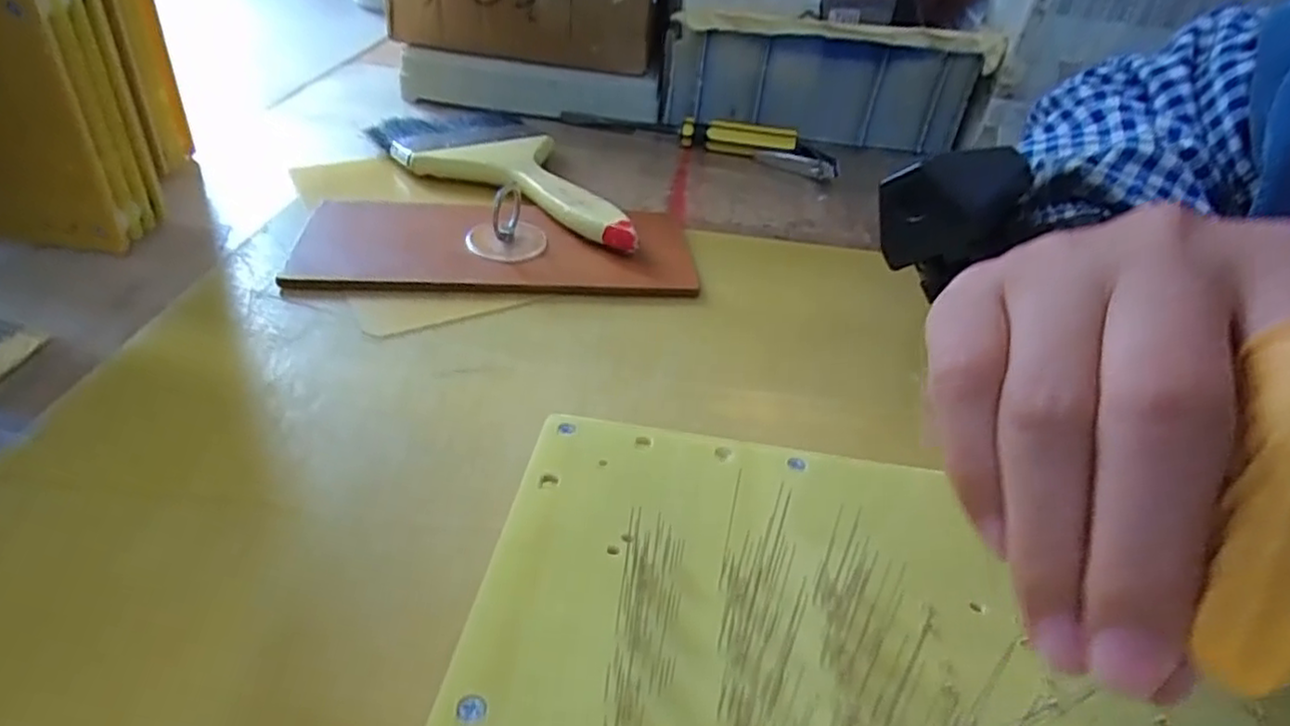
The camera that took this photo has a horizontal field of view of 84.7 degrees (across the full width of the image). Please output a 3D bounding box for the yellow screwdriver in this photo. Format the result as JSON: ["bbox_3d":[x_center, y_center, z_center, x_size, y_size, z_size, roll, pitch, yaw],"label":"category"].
[{"bbox_3d":[0.024,-0.171,0.515,0.168,0.025,0.022,13,38,8],"label":"yellow screwdriver"}]

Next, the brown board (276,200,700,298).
[{"bbox_3d":[-0.071,-0.061,0.358,0.190,0.011,0.086,0,38,-9],"label":"brown board"}]

